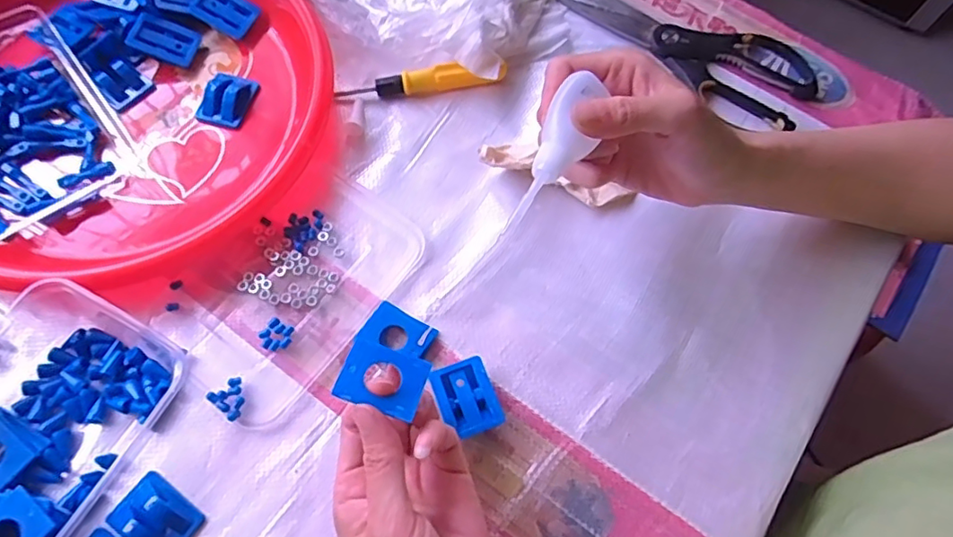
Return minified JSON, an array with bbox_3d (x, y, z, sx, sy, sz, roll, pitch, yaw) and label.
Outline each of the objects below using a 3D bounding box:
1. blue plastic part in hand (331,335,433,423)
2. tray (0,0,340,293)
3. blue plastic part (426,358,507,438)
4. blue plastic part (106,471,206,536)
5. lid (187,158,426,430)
[{"bbox_3d":[-0.045,0.053,0.280,0.041,0.006,0.031,18,67,5],"label":"blue plastic part in hand"},{"bbox_3d":[-0.255,-0.118,0.409,0.288,0.038,0.283,34,70,11],"label":"tray"},{"bbox_3d":[-0.007,0.080,0.354,0.035,0.017,0.043,-17,69,-9],"label":"blue plastic part"},{"bbox_3d":[-0.182,0.139,0.322,0.046,0.015,0.033,33,70,11],"label":"blue plastic part"},{"bbox_3d":[-0.119,0.013,0.381,0.101,0.009,0.165,33,70,11],"label":"lid"}]

